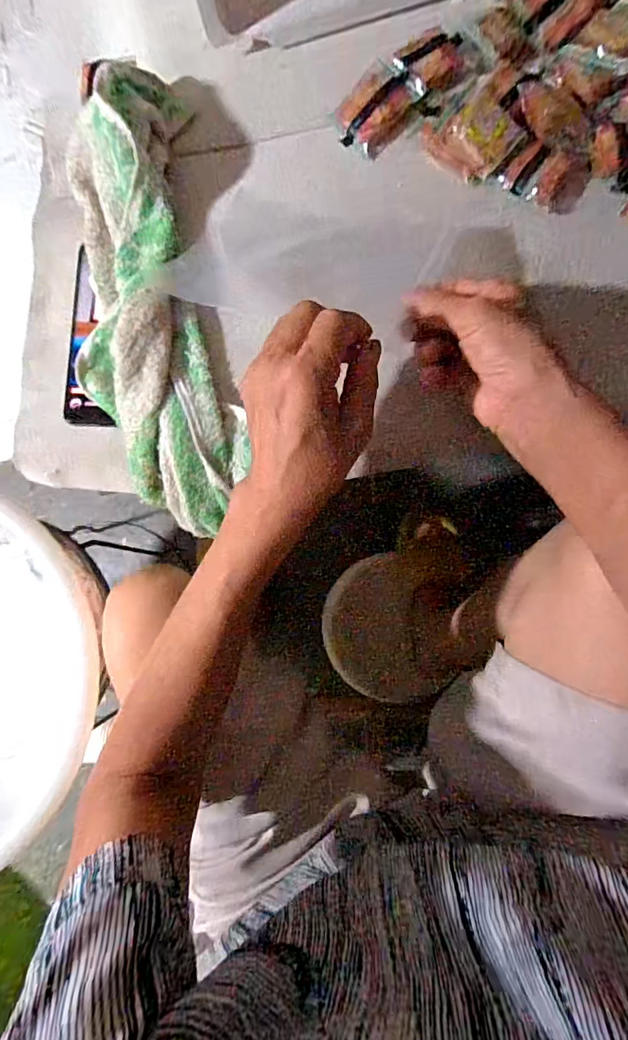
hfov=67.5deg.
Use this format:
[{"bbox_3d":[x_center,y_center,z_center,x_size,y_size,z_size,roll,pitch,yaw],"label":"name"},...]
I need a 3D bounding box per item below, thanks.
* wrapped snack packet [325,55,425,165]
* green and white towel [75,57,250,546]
[{"bbox_3d":[0.049,-0.329,0.374,0.050,0.015,0.064,44,94,6],"label":"wrapped snack packet"},{"bbox_3d":[-0.137,-0.173,0.371,0.117,0.059,0.362,-11,83,0],"label":"green and white towel"}]

